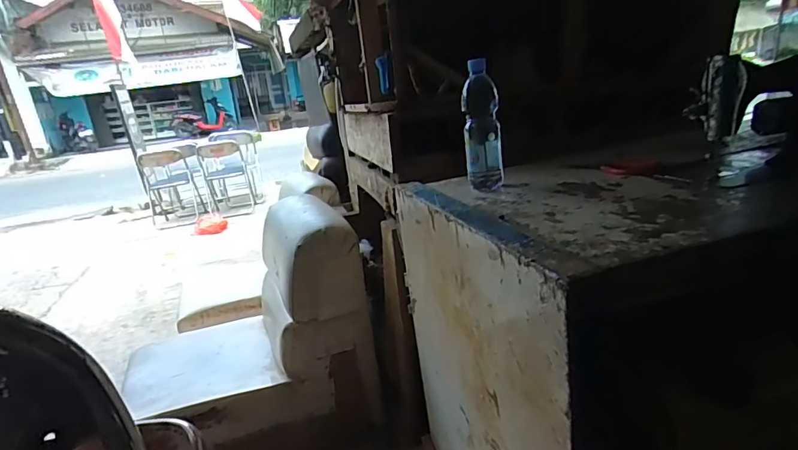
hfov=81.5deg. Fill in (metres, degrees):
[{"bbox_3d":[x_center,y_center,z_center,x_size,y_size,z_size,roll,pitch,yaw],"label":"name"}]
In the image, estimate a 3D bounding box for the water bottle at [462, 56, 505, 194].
[{"bbox_3d":[0.156,-0.183,0.874,0.058,0.224,0.064,-14,22,-20],"label":"water bottle"}]

